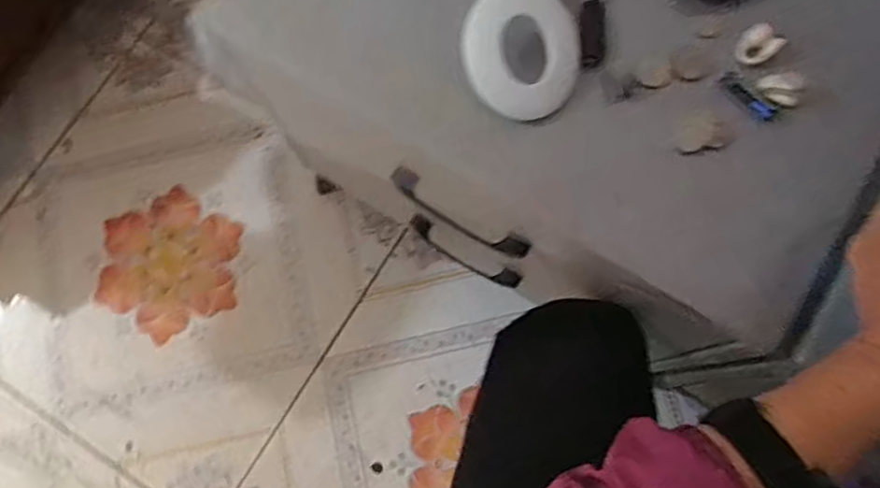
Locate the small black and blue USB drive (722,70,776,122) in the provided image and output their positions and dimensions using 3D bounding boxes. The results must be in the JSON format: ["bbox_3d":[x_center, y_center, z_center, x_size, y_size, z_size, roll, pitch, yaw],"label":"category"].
[{"bbox_3d":[0.214,-0.102,0.461,0.044,0.011,0.012,43,83,11],"label":"small black and blue USB drive"}]

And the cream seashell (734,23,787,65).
[{"bbox_3d":[0.220,-0.138,0.461,0.026,0.018,0.026,-1,77,3],"label":"cream seashell"}]

